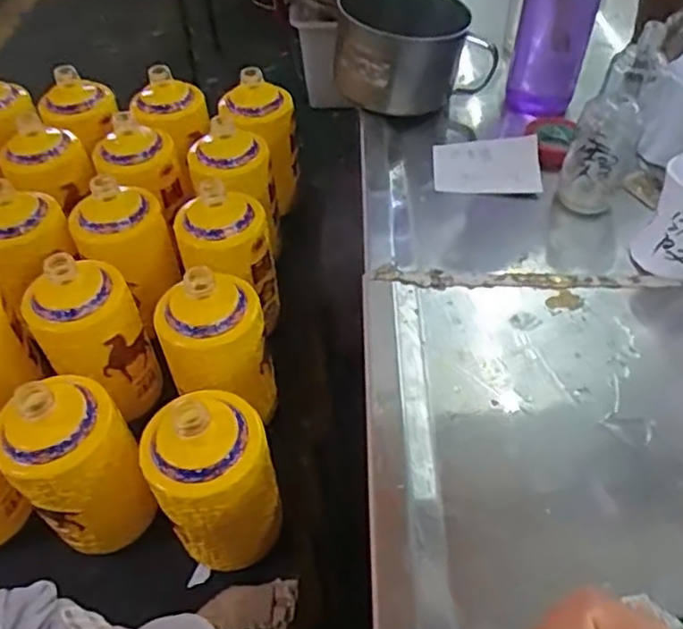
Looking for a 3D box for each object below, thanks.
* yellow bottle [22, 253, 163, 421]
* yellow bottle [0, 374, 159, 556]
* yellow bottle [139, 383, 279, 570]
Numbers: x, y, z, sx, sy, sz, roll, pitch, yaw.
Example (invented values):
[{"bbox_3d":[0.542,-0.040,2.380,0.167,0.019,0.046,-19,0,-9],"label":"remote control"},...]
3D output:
[{"bbox_3d":[-0.230,0.016,0.603,0.084,0.167,0.093,-25,52,-18],"label":"yellow bottle"},{"bbox_3d":[-0.204,0.119,0.509,0.087,0.161,0.081,-31,54,-23],"label":"yellow bottle"},{"bbox_3d":[-0.094,0.132,0.499,0.087,0.159,0.076,-20,51,-14],"label":"yellow bottle"}]

